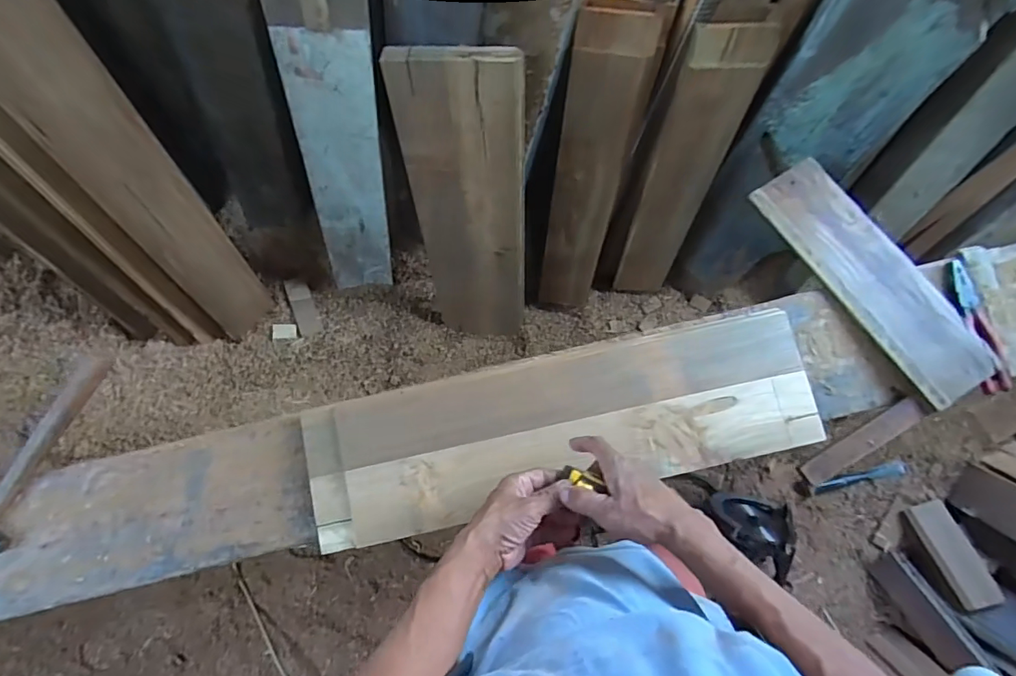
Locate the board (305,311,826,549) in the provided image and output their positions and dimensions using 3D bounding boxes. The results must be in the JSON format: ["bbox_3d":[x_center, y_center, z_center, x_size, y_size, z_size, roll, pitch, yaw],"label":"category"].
[{"bbox_3d":[0.073,0.118,0.673,0.677,0.032,0.187,-12,84,-1],"label":"board"}]

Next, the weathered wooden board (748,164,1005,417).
[{"bbox_3d":[0.532,-0.091,0.731,0.119,0.022,0.394,-33,77,1],"label":"weathered wooden board"}]

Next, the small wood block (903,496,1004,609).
[{"bbox_3d":[1.017,0.492,1.136,0.080,0.020,0.225,-32,61,28],"label":"small wood block"}]

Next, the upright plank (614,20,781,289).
[{"bbox_3d":[0.318,-0.270,0.955,0.131,0.644,0.041,9,62,6],"label":"upright plank"}]

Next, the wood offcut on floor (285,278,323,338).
[{"bbox_3d":[-0.459,-0.071,1.120,0.045,0.011,0.148,-17,71,-24],"label":"wood offcut on floor"}]

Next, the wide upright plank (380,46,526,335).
[{"bbox_3d":[-0.066,-0.200,0.939,0.195,0.671,0.041,-1,59,0],"label":"wide upright plank"}]

